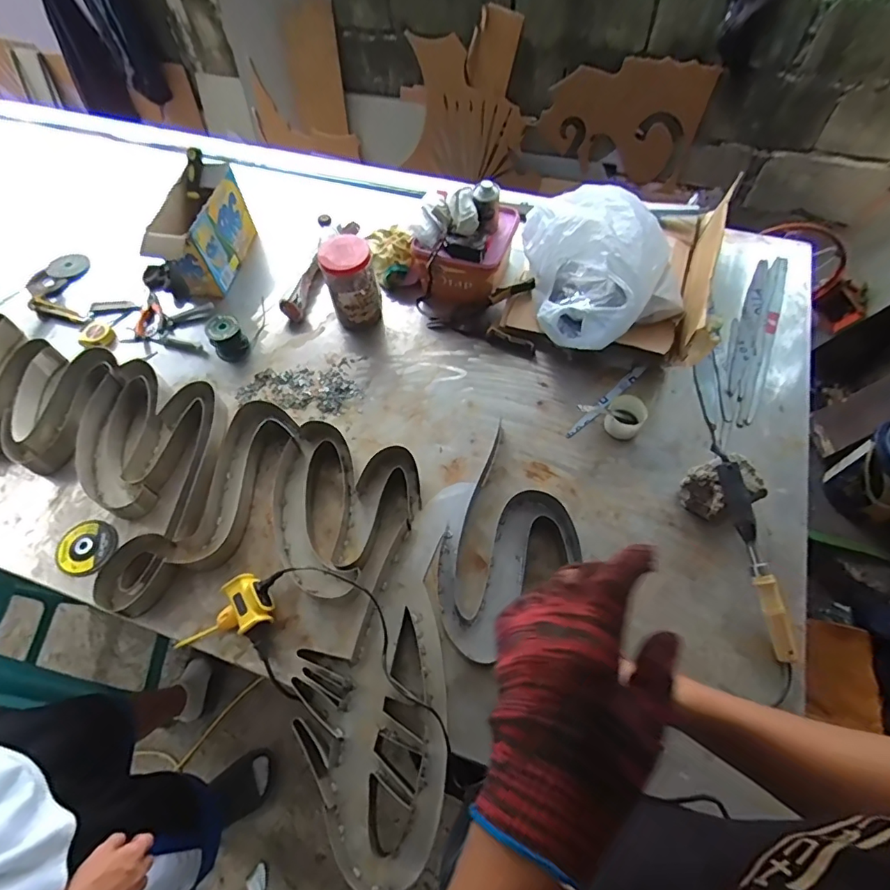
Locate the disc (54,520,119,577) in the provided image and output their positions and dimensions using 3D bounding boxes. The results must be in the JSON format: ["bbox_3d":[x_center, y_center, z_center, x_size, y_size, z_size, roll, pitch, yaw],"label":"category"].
[{"bbox_3d":[-0.621,0.176,0.877,0.096,0.010,0.095,-1,61,2],"label":"disc"}]

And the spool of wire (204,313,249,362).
[{"bbox_3d":[-0.450,-0.220,1.056,0.064,0.075,0.081,-29,64,-13],"label":"spool of wire"}]

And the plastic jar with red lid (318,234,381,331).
[{"bbox_3d":[-0.192,-0.335,1.054,0.103,0.171,0.110,-16,62,-6],"label":"plastic jar with red lid"}]

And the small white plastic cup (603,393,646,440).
[{"bbox_3d":[0.334,-0.053,0.941,0.065,0.058,0.064,-1,61,2],"label":"small white plastic cup"}]

